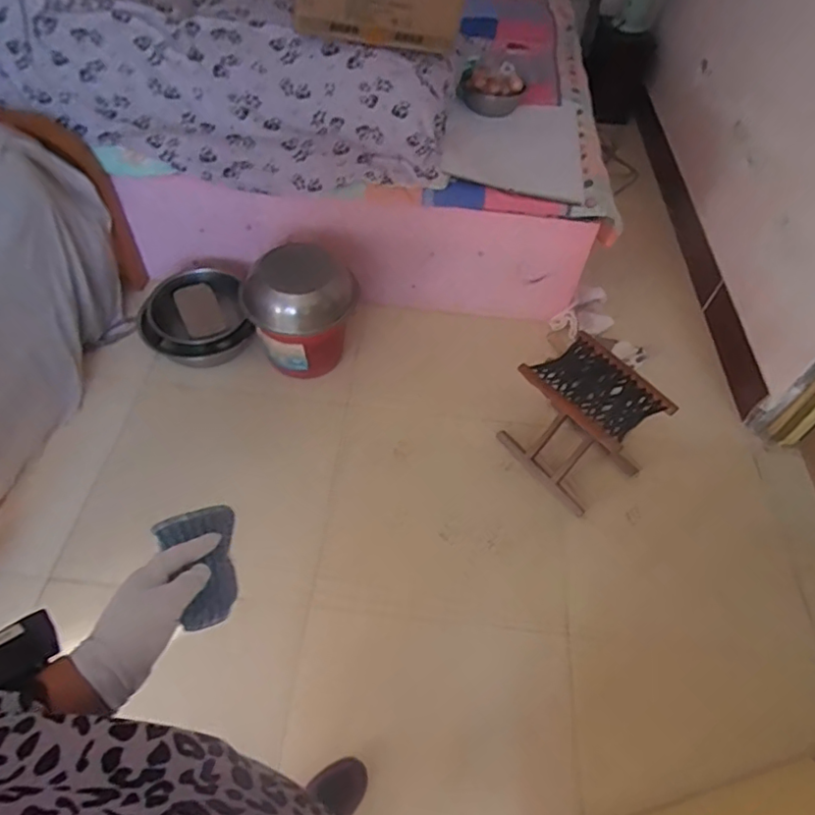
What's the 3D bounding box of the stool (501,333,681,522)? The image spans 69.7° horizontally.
[{"bbox_3d":[0.445,0.042,1.508,0.261,0.300,0.301,-30,56,-21],"label":"stool"}]

